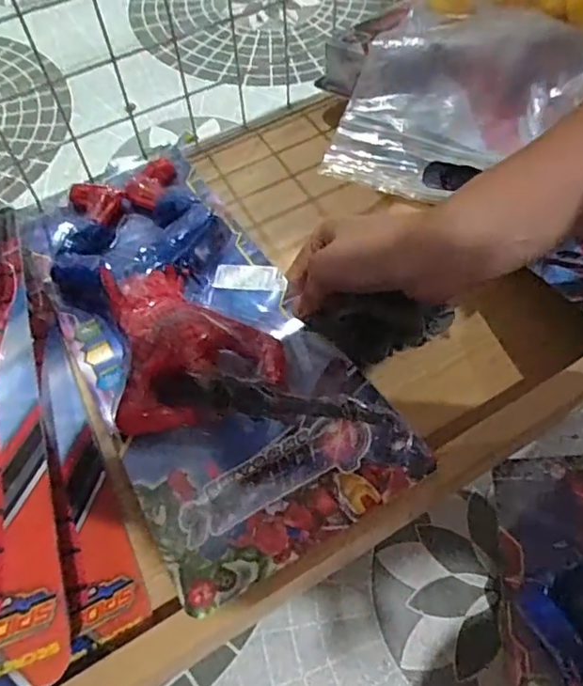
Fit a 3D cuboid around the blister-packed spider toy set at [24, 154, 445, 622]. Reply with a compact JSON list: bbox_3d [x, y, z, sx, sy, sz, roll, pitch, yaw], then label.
[{"bbox_3d":[-0.073,-0.025,0.387,0.151,0.061,0.348,-27,56,-14],"label":"blister-packed spider toy set"}]

